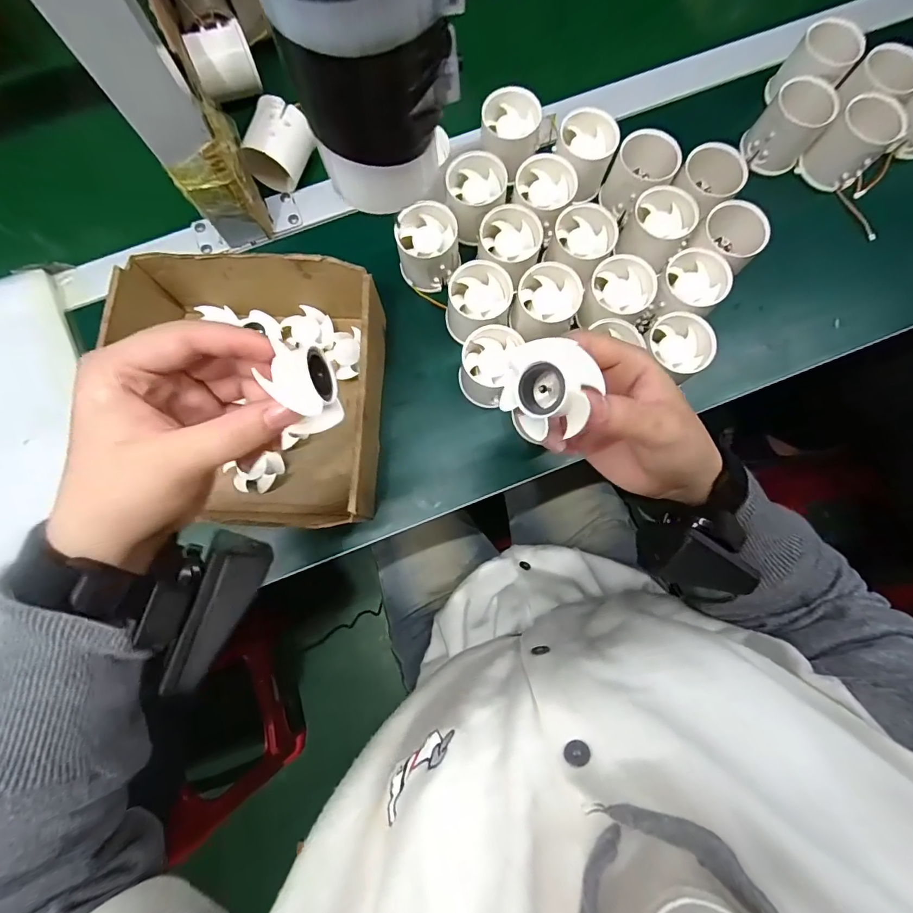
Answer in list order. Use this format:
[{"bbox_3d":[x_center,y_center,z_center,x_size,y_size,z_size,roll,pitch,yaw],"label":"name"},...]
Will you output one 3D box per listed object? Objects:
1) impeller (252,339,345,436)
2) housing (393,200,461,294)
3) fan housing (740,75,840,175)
[{"bbox_3d":[-0.062,-0.027,0.179,0.020,0.033,0.036,-15,80,-3],"label":"impeller"},{"bbox_3d":[-0.025,-0.183,0.379,0.051,0.042,0.059,-9,80,-2],"label":"housing"},{"bbox_3d":[0.308,-0.306,0.408,0.054,0.057,0.052,0,80,0],"label":"fan housing"}]

